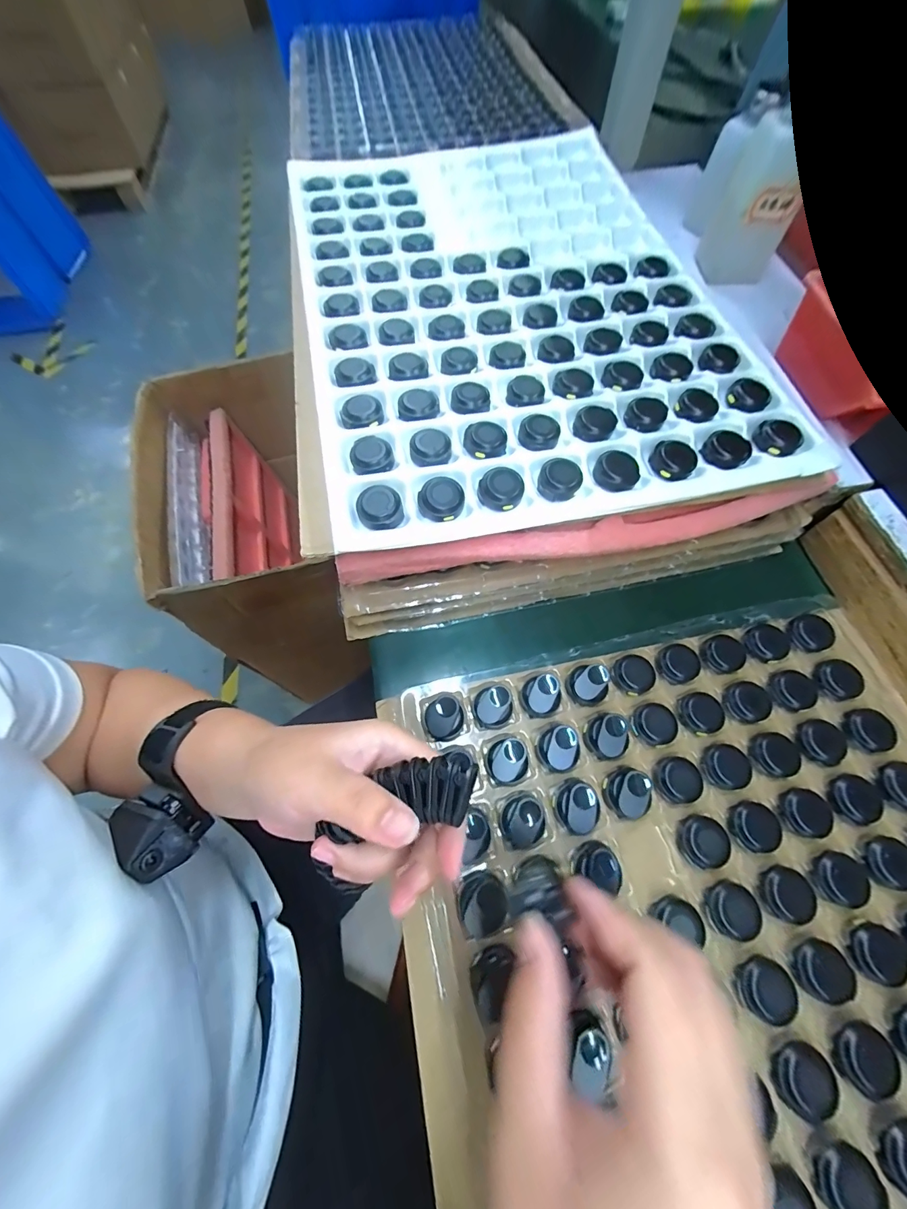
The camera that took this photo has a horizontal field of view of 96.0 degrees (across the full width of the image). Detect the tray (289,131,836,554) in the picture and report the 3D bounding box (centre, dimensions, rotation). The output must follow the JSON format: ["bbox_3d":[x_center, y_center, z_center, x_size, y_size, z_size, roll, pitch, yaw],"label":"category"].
[{"bbox_3d":[0.045,-0.281,0.362,0.339,0.015,0.483,-11,68,-6],"label":"tray"}]

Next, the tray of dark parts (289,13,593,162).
[{"bbox_3d":[-0.051,-0.710,0.552,0.345,0.020,0.417,-14,66,-5],"label":"tray of dark parts"}]

